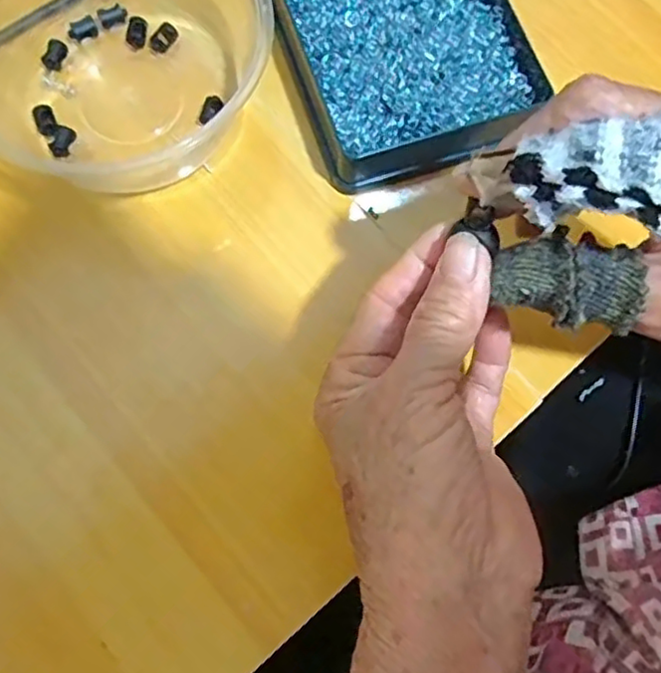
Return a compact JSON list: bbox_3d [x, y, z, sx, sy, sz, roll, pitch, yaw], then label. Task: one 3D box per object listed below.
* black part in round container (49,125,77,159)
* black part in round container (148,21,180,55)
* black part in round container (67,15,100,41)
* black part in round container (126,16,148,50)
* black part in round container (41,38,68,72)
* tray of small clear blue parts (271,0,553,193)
[{"bbox_3d":[-0.131,-0.095,0.322,0.008,0.006,0.015,16,75,2],"label":"black part in round container"},{"bbox_3d":[-0.086,-0.154,0.340,0.010,0.006,0.015,40,77,8],"label":"black part in round container"},{"bbox_3d":[-0.128,-0.158,0.339,0.014,0.009,0.009,-29,78,-9],"label":"black part in round container"},{"bbox_3d":[-0.100,-0.157,0.339,0.009,0.007,0.014,11,75,1],"label":"black part in round container"},{"bbox_3d":[-0.140,-0.144,0.335,0.010,0.008,0.016,19,75,3],"label":"black part in round container"},{"bbox_3d":[0.031,-0.154,0.334,0.111,0.029,0.150,-15,76,-6],"label":"tray of small clear blue parts"}]

